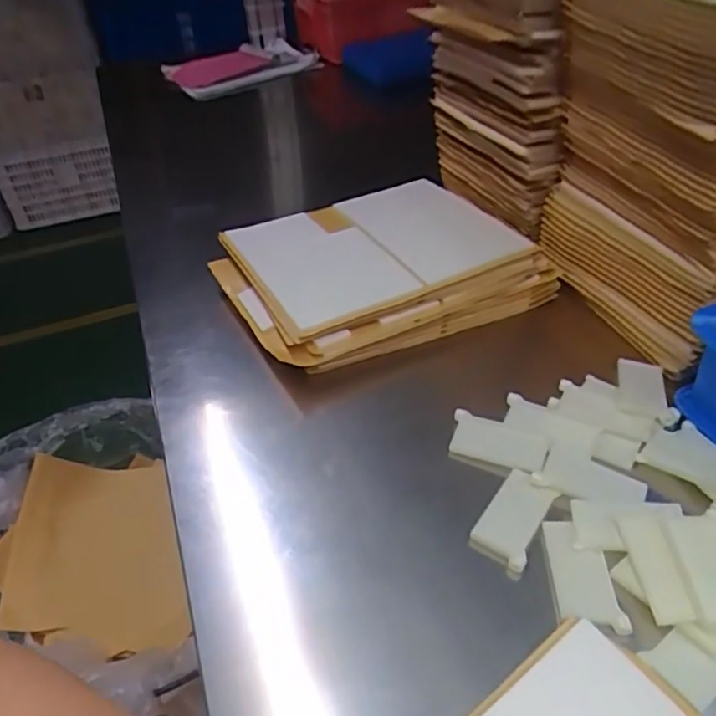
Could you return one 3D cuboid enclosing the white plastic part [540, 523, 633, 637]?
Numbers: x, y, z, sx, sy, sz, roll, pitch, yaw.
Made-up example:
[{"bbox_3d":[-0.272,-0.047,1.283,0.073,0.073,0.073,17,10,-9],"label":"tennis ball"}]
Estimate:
[{"bbox_3d":[0.148,0.143,0.404,0.041,0.006,0.073,-1,42,7],"label":"white plastic part"}]

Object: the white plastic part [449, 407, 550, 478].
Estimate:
[{"bbox_3d":[0.109,0.069,0.485,0.075,0.006,0.047,14,46,23],"label":"white plastic part"}]

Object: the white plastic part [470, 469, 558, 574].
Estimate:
[{"bbox_3d":[0.113,0.113,0.438,0.039,0.004,0.071,22,50,29],"label":"white plastic part"}]

